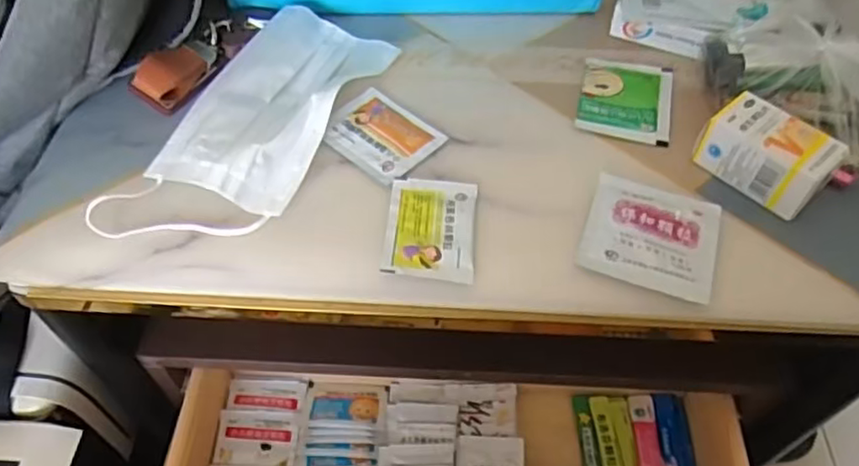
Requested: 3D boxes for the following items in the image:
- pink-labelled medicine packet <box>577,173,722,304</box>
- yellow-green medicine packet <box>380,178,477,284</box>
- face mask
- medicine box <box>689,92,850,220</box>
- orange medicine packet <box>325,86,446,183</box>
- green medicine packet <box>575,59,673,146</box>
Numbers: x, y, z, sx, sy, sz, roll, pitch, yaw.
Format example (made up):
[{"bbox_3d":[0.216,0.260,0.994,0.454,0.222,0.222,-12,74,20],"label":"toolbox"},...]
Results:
[{"bbox_3d":[0.123,0.000,0.355,0.069,0.004,0.070,17,55,11],"label":"pink-labelled medicine packet"},{"bbox_3d":[0.001,-0.004,0.358,0.048,0.004,0.067,4,53,2],"label":"yellow-green medicine packet"},{"bbox_3d":[-0.103,-0.072,0.398,0.084,0.022,0.202,19,55,12],"label":"face mask"},{"bbox_3d":[0.196,-0.046,0.373,0.037,0.035,0.067,-35,61,-24],"label":"medicine box"},{"bbox_3d":[-0.031,-0.062,0.404,0.067,0.004,0.054,36,61,23],"label":"orange medicine packet"},{"bbox_3d":[0.130,-0.089,0.425,0.059,0.004,0.073,12,54,8],"label":"green medicine packet"}]

